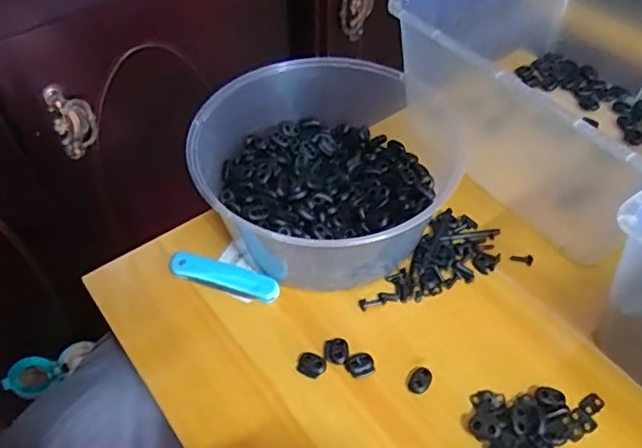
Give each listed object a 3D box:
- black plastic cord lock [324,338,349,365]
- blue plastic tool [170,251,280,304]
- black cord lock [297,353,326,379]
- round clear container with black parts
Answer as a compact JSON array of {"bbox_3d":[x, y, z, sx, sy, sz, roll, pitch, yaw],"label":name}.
[{"bbox_3d":[0.012,0.099,0.454,0.019,0.004,0.021,0,49,0],"label":"black plastic cord lock"},{"bbox_3d":[-0.084,0.045,0.501,0.099,0.012,0.025,15,51,13],"label":"blue plastic tool"},{"bbox_3d":[-0.007,0.109,0.448,0.021,0.004,0.018,25,54,20],"label":"black cord lock"},{"bbox_3d":[0.006,-0.046,0.521,0.228,0.094,0.237,0,49,0],"label":"round clear container with black parts"}]

